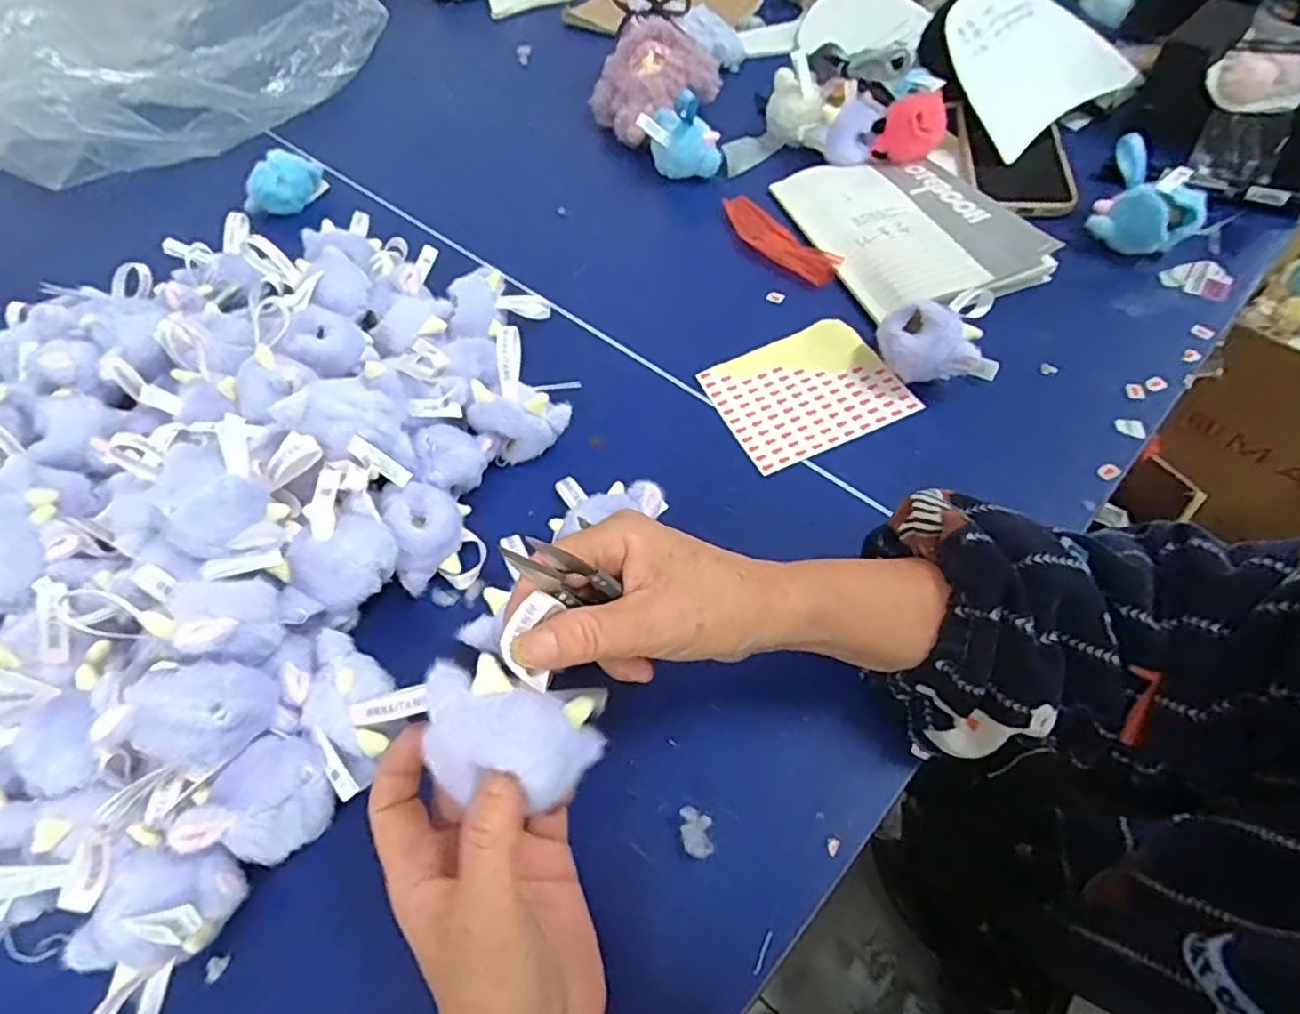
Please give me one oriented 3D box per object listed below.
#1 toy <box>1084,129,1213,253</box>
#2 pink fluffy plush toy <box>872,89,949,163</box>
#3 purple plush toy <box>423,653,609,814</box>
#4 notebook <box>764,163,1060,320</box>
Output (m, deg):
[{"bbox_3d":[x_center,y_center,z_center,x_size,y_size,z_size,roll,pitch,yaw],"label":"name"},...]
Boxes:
[{"bbox_3d":[0.374,-0.228,0.494,0.078,0.058,0.051,36,67,25],"label":"toy"},{"bbox_3d":[0.231,-0.342,0.584,0.058,0.034,0.062,9,58,12],"label":"pink fluffy plush toy"},{"bbox_3d":[-0.056,0.089,0.254,0.067,0.035,0.048,17,62,11],"label":"purple plush toy"},{"bbox_3d":[0.206,-0.232,0.535,0.142,0.017,0.207,-23,57,-5],"label":"notebook"}]

